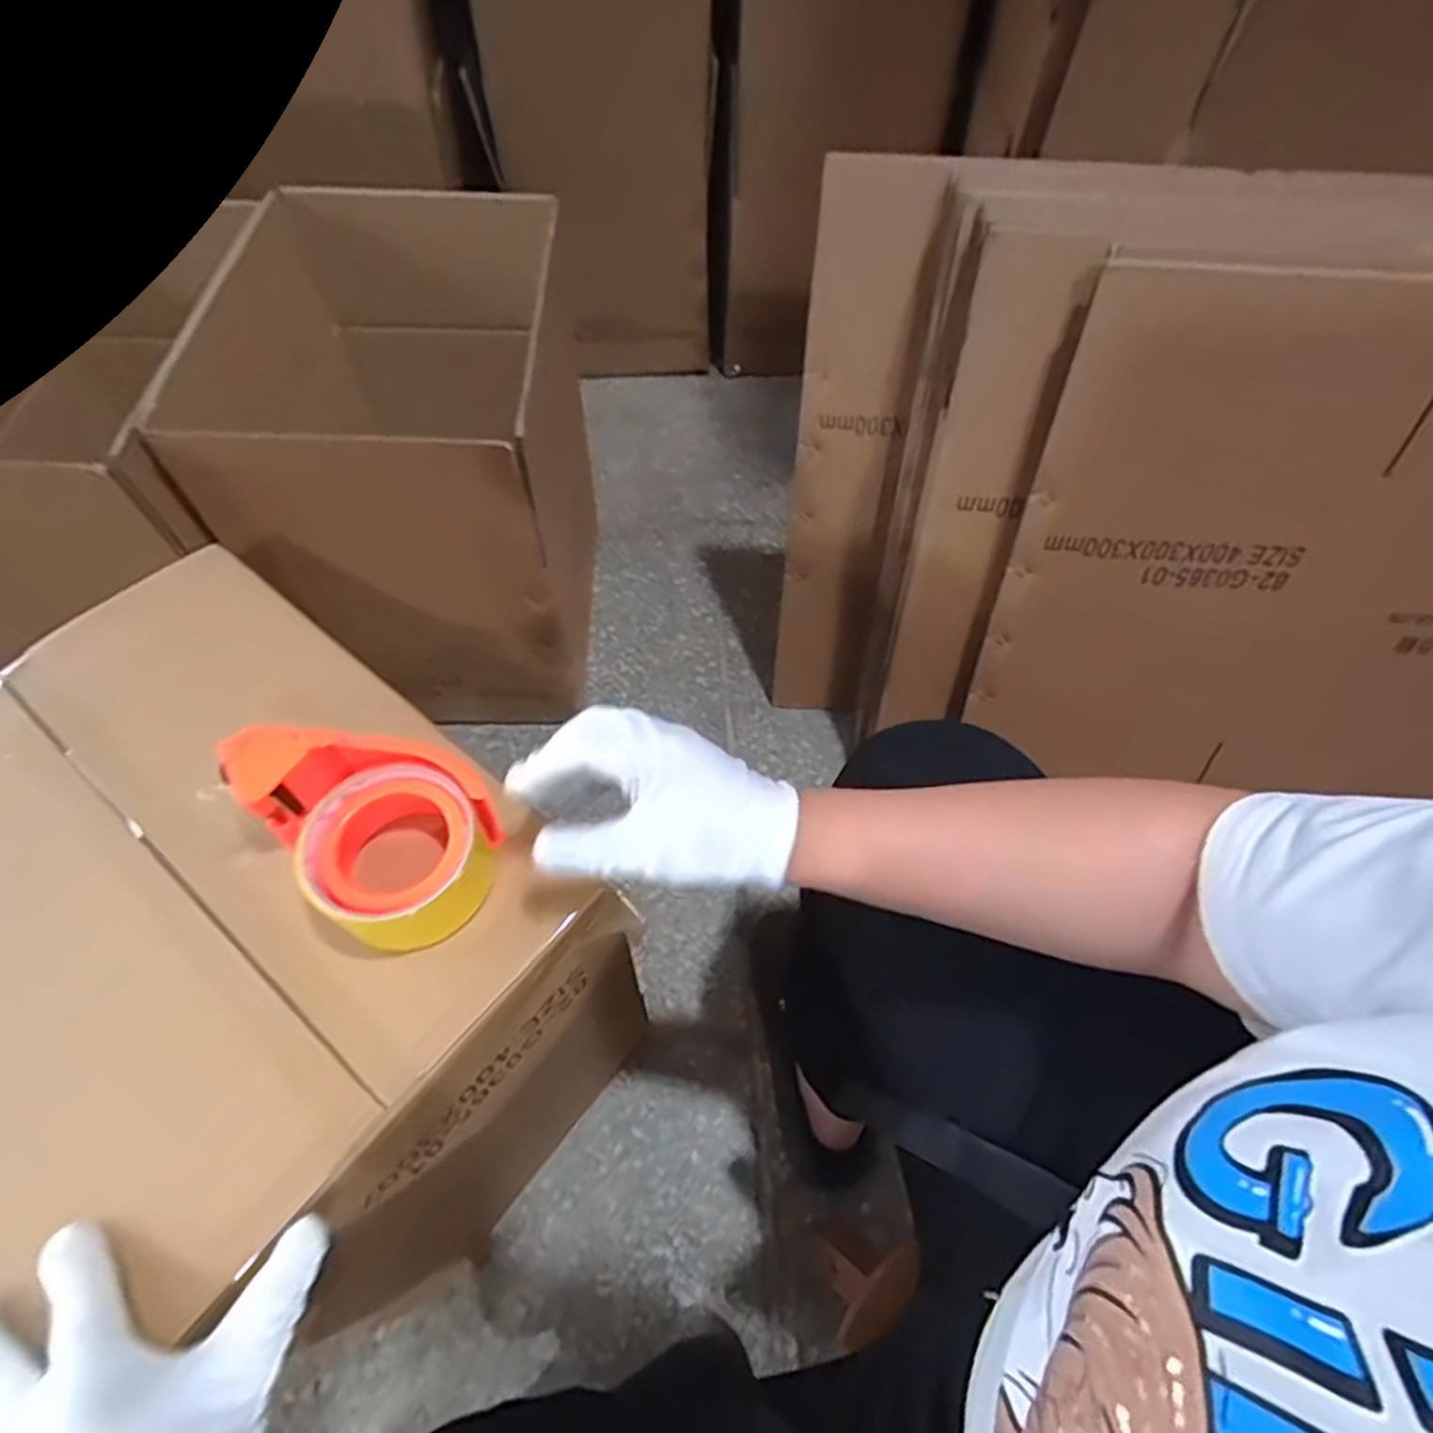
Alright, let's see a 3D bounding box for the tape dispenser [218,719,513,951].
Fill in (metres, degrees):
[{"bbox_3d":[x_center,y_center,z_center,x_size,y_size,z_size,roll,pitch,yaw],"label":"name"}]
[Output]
[{"bbox_3d":[-0.187,0.054,0.399,0.140,0.062,0.092,33,63,17],"label":"tape dispenser"}]

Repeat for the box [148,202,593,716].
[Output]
[{"bbox_3d":[-0.328,-0.281,0.896,0.307,0.452,0.440,1,59,-2],"label":"box"}]

